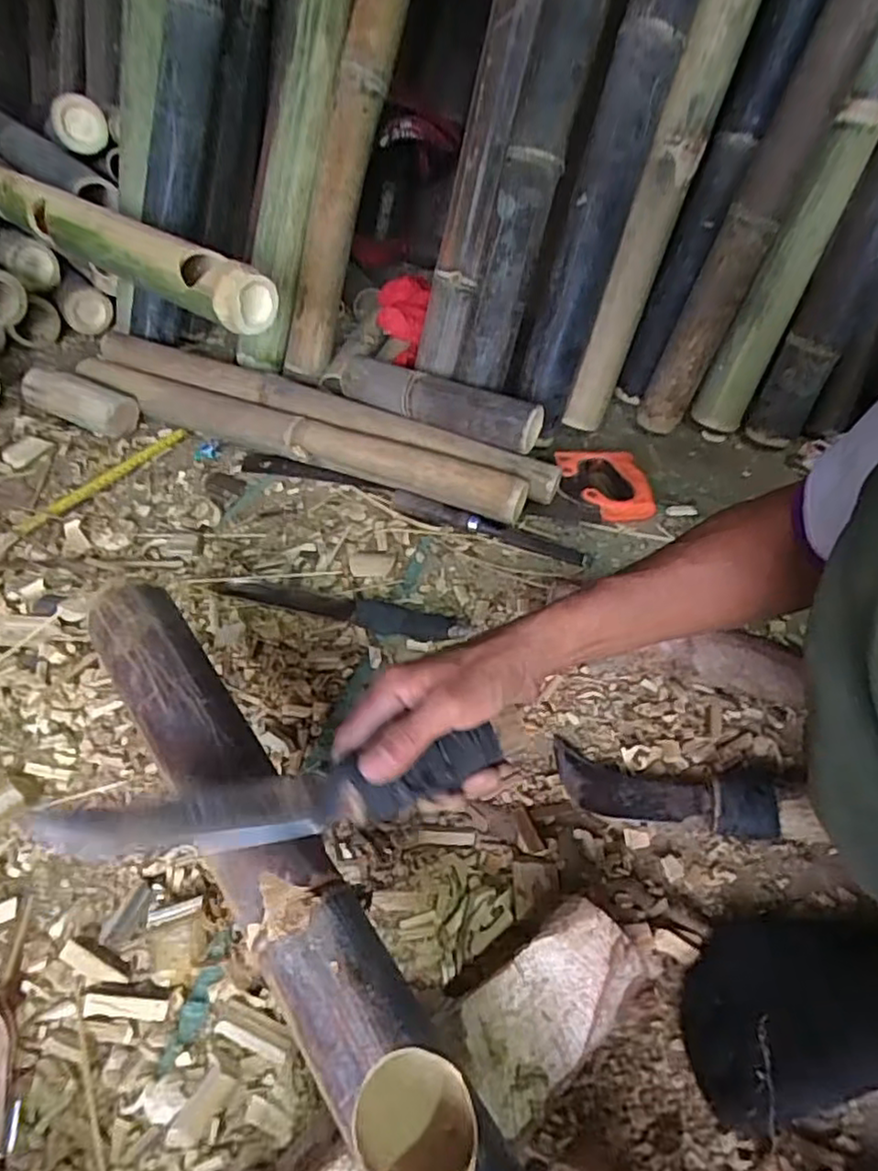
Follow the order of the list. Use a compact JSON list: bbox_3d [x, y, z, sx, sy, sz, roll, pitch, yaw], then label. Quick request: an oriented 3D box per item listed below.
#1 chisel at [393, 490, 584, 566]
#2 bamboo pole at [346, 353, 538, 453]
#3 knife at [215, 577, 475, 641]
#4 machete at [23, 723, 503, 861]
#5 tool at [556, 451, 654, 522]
[{"bbox_3d":[0.055,-0.071,0.782,0.232,0.027,0.022,18,49,14],"label":"chisel"},{"bbox_3d":[-0.004,-0.226,0.823,0.265,0.059,0.049,24,51,19],"label":"bamboo pole"},{"bbox_3d":[-0.100,0.023,0.694,0.264,0.017,0.037,10,48,7],"label":"knife"},{"bbox_3d":[-0.093,0.128,0.401,0.268,0.026,0.040,-8,48,-12],"label":"machete"},{"bbox_3d":[0.206,-0.123,0.827,0.096,0.033,0.113,-7,48,-8],"label":"tool"}]

